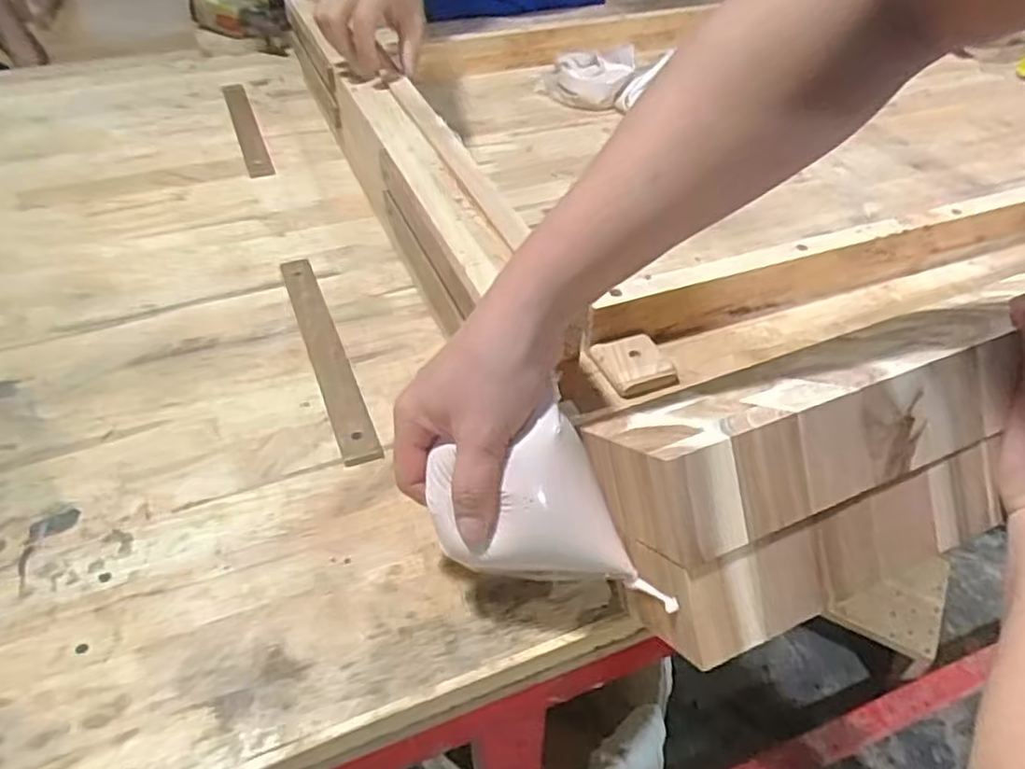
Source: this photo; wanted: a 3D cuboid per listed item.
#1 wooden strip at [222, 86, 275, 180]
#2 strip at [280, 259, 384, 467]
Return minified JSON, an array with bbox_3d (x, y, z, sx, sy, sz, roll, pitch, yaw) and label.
[{"bbox_3d":[-0.304,-0.297,0.817,0.026,0.015,0.220,-15,47,-18],"label":"wooden strip"},{"bbox_3d":[-0.143,-0.026,0.553,0.026,0.008,0.234,-15,47,-17],"label":"strip"}]

